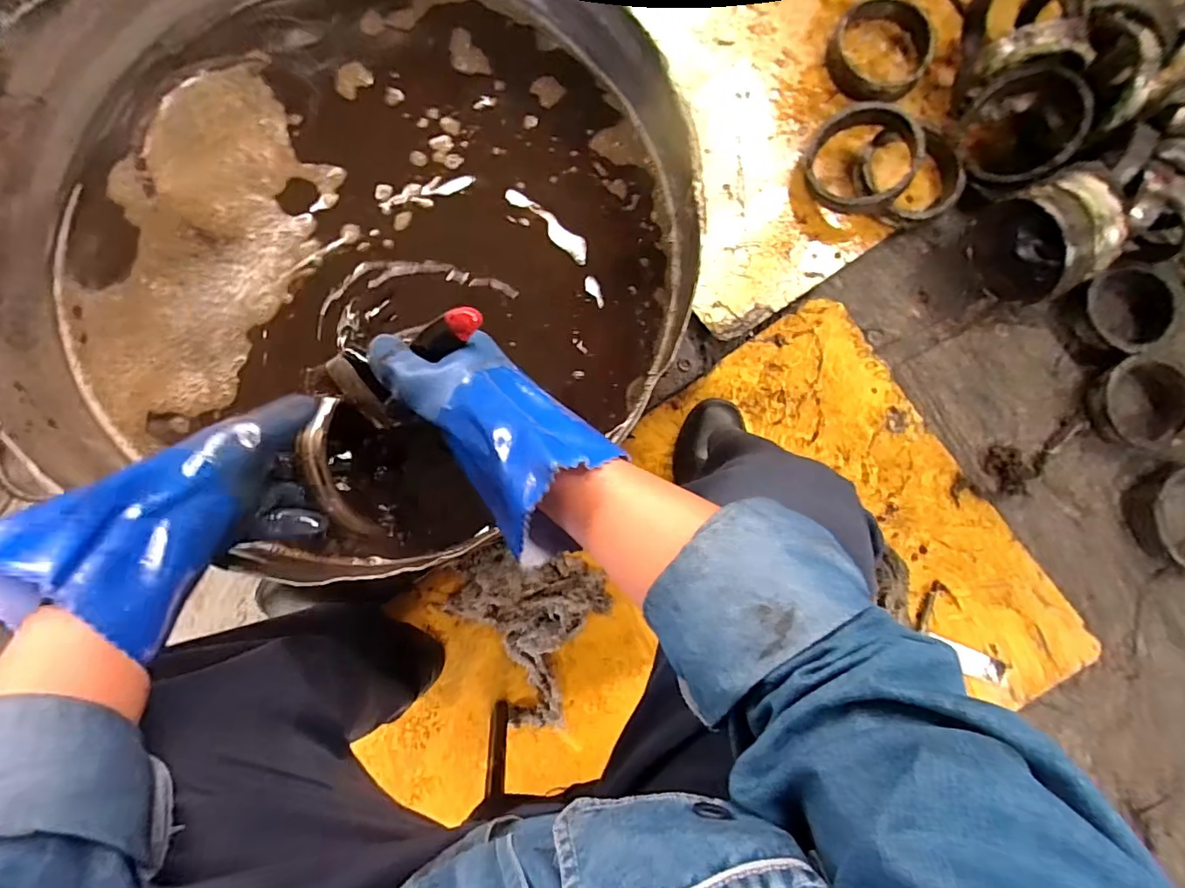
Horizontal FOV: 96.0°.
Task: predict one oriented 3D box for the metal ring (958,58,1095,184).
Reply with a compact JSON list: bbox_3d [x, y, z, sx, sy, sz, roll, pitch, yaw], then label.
[{"bbox_3d":[0.606,-0.445,0.747,0.155,0.060,0.155,5,100,27],"label":"metal ring"}]

